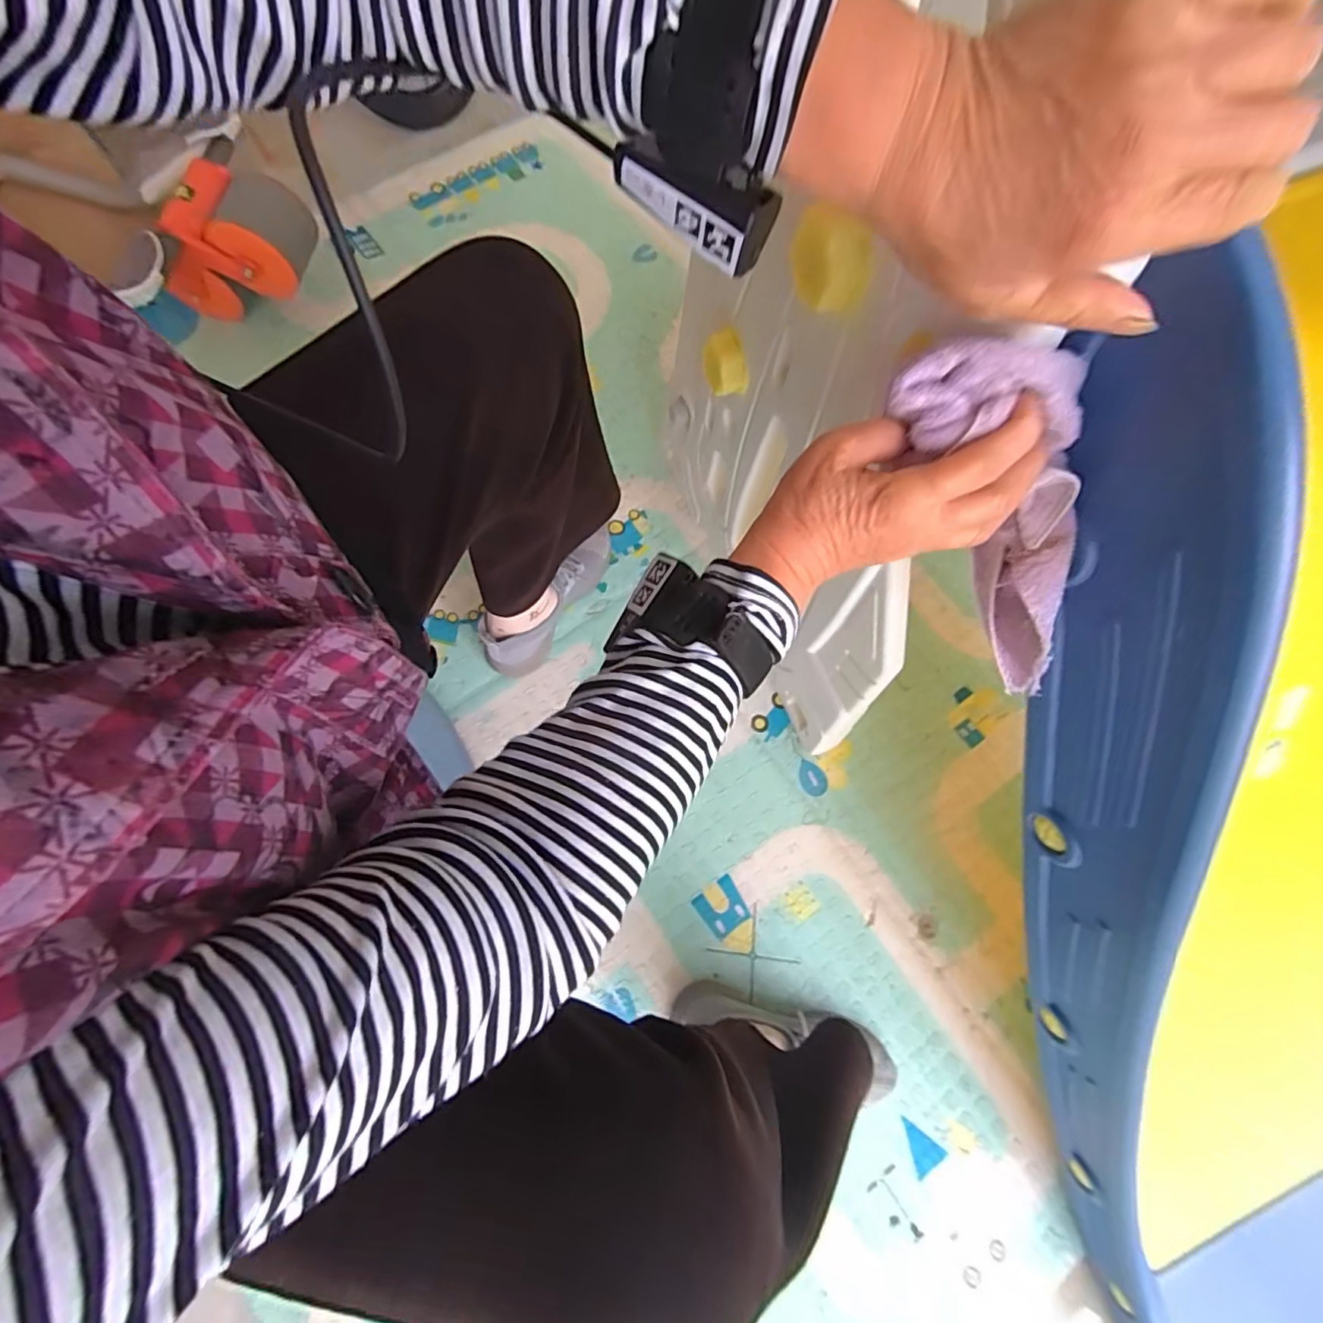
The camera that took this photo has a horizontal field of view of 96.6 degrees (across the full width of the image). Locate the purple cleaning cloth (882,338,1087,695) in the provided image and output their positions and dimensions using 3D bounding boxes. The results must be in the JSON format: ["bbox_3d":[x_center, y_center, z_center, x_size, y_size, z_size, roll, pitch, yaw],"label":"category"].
[{"bbox_3d":[0.178,-0.075,0.302,0.064,0.050,0.183,-40,120,-12],"label":"purple cleaning cloth"}]

